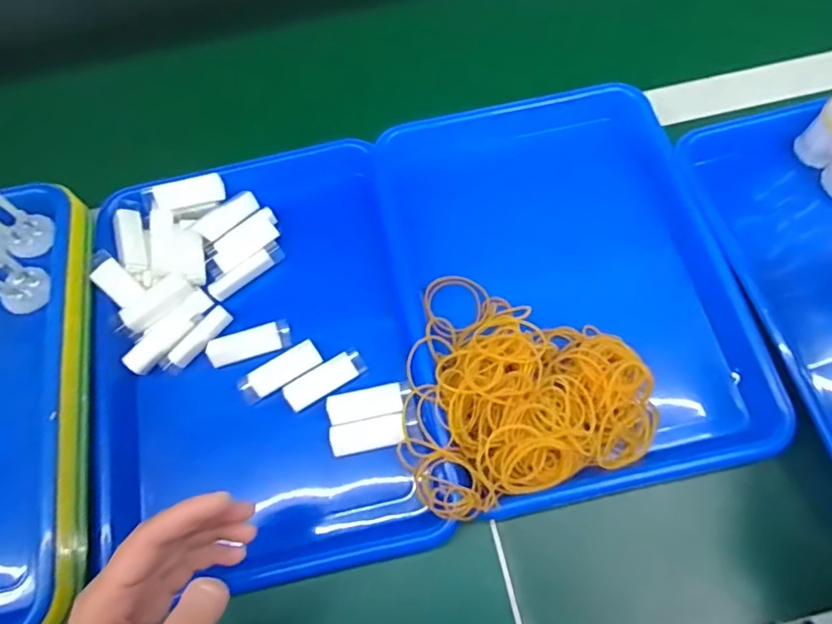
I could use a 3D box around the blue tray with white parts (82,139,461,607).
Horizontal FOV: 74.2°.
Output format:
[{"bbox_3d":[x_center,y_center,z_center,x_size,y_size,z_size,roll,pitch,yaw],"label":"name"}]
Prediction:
[{"bbox_3d":[-0.121,0.032,0.433,0.237,0.056,0.319,-11,68,-2],"label":"blue tray with white parts"}]

